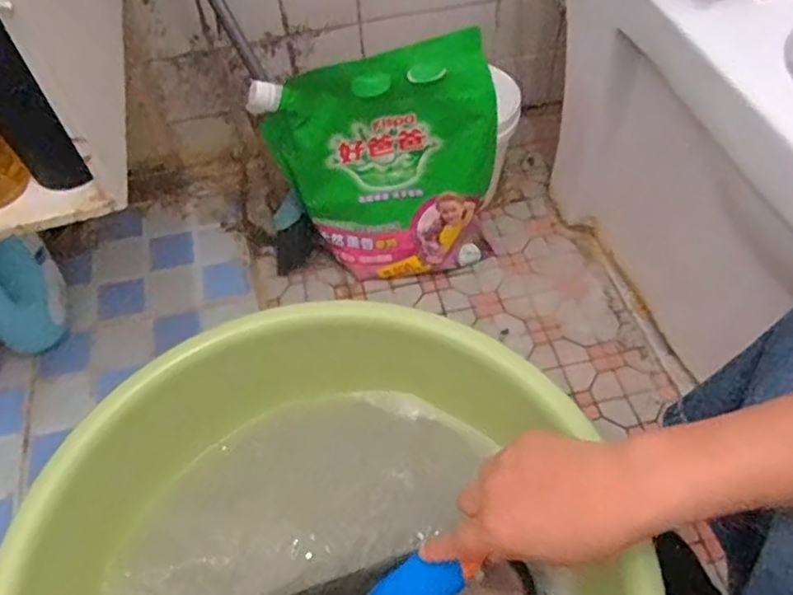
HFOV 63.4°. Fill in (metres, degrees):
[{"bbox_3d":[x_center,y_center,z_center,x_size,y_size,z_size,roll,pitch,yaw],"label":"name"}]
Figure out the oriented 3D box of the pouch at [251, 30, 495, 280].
[{"bbox_3d":[-0.006,-0.153,0.827,0.291,0.330,0.092,-12,54,-5],"label":"pouch"}]

